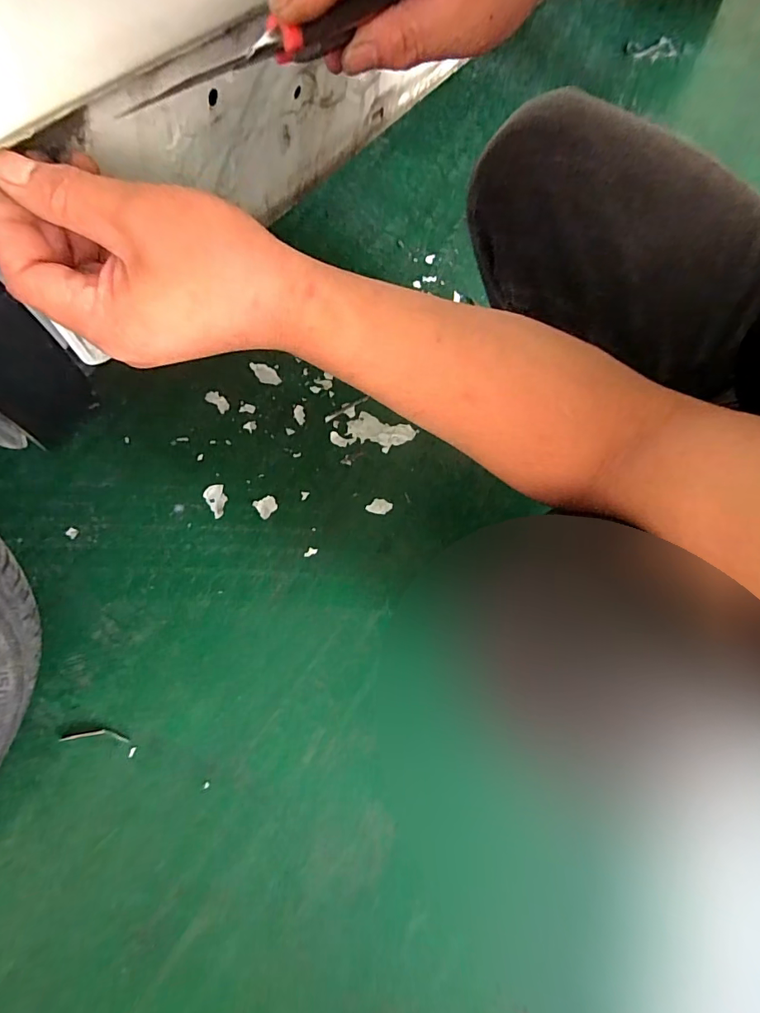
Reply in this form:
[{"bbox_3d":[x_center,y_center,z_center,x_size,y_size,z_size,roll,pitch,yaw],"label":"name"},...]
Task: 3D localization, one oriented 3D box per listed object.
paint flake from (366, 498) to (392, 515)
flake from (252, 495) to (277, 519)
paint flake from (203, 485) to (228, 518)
[{"bbox_3d":[-0.001,-0.001,0.679,0.037,0.004,0.022,10,70,1],"label":"paint flake"},{"bbox_3d":[-0.166,-0.001,0.669,0.029,0.004,0.032,-34,75,-14],"label":"flake"},{"bbox_3d":[-0.236,-0.008,0.664,0.029,0.004,0.048,-22,73,-10],"label":"paint flake"}]

